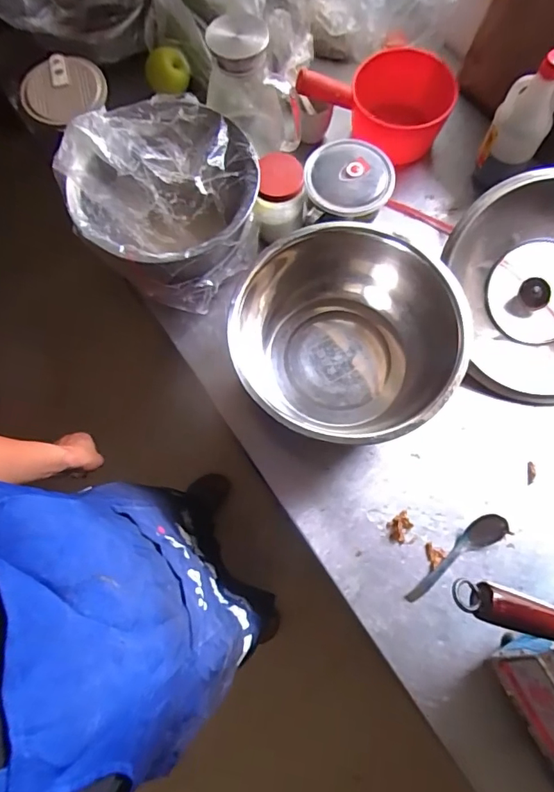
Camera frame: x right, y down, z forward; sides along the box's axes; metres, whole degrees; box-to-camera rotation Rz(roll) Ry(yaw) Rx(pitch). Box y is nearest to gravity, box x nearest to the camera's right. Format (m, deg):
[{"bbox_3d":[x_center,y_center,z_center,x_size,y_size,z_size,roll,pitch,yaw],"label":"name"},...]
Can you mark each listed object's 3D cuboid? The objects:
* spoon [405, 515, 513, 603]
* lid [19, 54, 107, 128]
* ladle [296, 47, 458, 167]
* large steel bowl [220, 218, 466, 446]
[{"bbox_3d":[0.254,0.229,0.666,0.173,0.032,0.039,-33,76,-8],"label":"spoon"},{"bbox_3d":[-0.378,-0.539,0.818,0.123,0.026,0.144,41,81,1],"label":"lid"},{"bbox_3d":[0.183,-0.537,0.829,0.254,0.115,0.158,19,75,6],"label":"ladle"},{"bbox_3d":[0.097,-0.082,0.706,0.307,0.133,0.320,0,74,1],"label":"large steel bowl"}]

